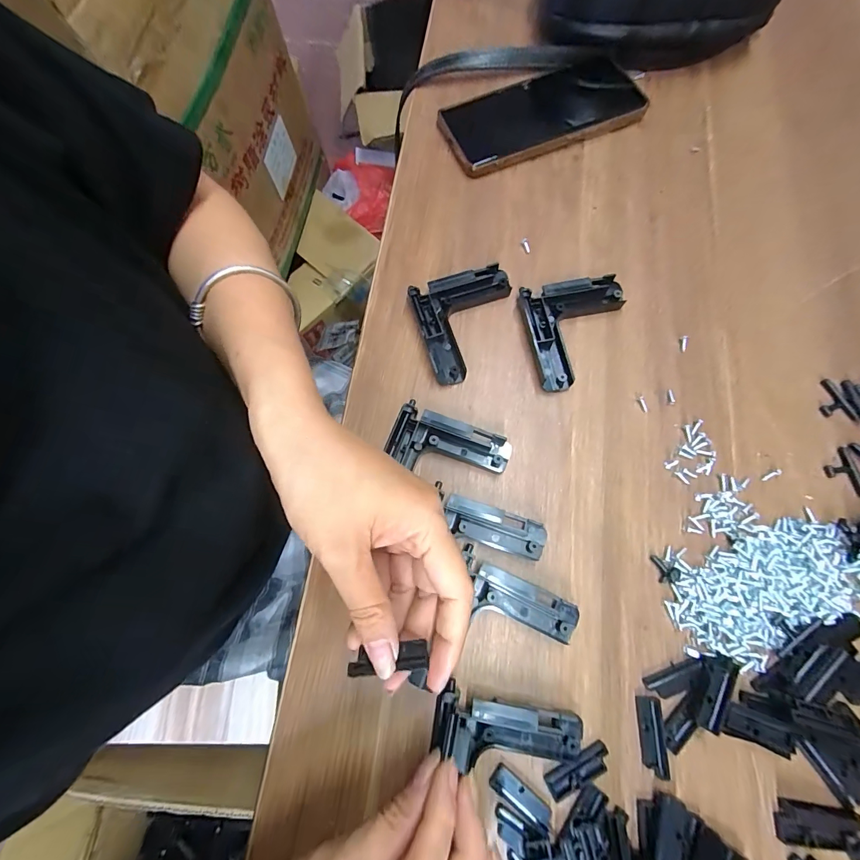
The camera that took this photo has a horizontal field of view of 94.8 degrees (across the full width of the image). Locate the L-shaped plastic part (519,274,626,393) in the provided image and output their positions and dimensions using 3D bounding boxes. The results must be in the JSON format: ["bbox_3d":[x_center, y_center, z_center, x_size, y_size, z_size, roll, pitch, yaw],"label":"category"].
[{"bbox_3d":[0.103,-0.067,0.273,0.069,0.016,0.076,-6,73,0],"label":"L-shaped plastic part"}]

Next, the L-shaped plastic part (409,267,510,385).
[{"bbox_3d":[0.029,-0.074,0.277,0.070,0.015,0.074,-15,73,-3],"label":"L-shaped plastic part"}]

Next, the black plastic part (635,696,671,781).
[{"bbox_3d":[0.117,0.161,0.206,0.012,0.004,0.036,0,73,2],"label":"black plastic part"}]

